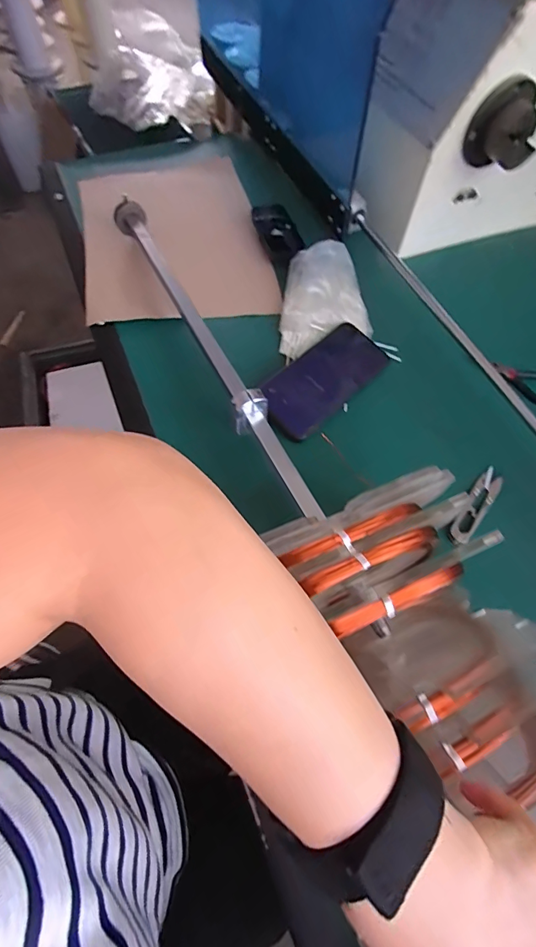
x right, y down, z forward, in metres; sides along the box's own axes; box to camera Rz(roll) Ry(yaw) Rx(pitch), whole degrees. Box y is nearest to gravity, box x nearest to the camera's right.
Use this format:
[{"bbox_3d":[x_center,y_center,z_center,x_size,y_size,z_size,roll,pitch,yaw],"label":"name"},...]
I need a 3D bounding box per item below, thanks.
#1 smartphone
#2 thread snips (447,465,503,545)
[{"bbox_3d":[0.066,-0.109,0.485,0.164,0.016,0.075,-40,71,-21],"label":"smartphone"},{"bbox_3d":[0.209,0.033,0.430,0.024,0.017,0.107,37,66,15],"label":"thread snips"}]

